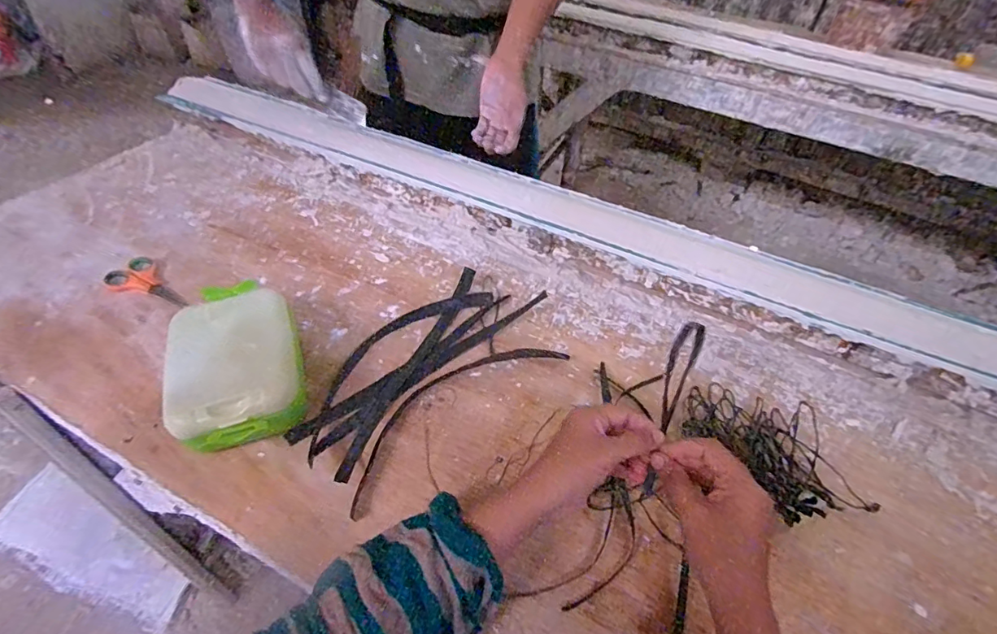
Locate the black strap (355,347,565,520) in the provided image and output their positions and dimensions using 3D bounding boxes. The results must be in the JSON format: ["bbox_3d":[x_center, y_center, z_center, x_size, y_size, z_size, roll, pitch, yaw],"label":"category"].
[{"bbox_3d":[-0.050,0.087,0.527,0.281,0.016,0.080,-33,56,-30],"label":"black strap"}]

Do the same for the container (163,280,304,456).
[{"bbox_3d":[-0.265,0.044,0.515,0.113,0.070,0.186,-14,49,-17],"label":"container"}]

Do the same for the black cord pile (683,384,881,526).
[{"bbox_3d":[0.278,0.131,0.506,0.118,0.022,0.177,-32,56,-30],"label":"black cord pile"}]

